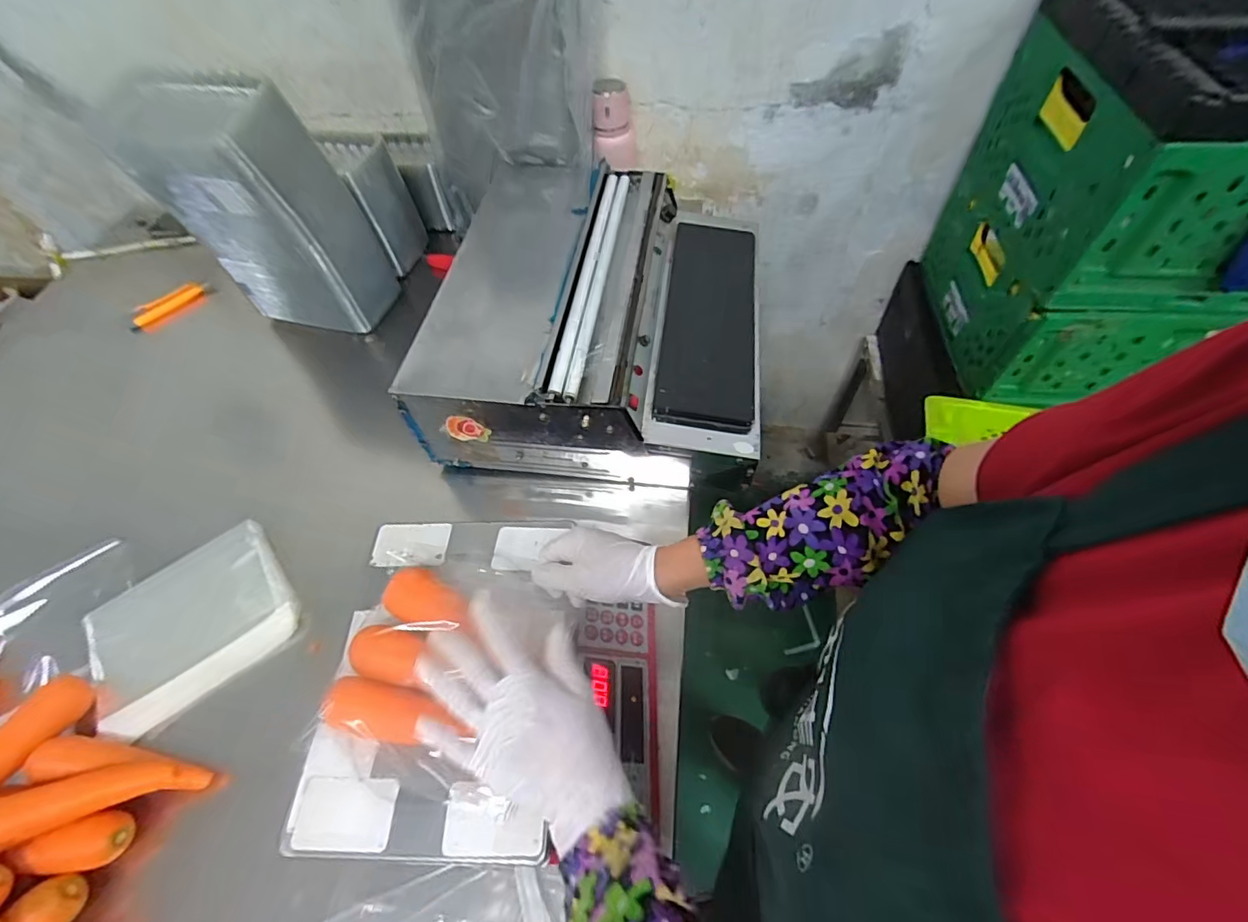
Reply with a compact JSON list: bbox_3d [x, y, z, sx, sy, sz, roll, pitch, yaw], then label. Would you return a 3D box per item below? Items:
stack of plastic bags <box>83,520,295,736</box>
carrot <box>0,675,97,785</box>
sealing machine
[{"bbox_3d":[-0.546,0.201,0.656,0.228,0.033,0.187,-36,61,-18],"label":"stack of plastic bags"},{"bbox_3d":[-0.656,0.311,0.557,0.041,0.040,0.166,9,38,10],"label":"carrot"},{"bbox_3d":[-0.031,-0.220,0.797,0.450,0.176,0.472,4,57,7],"label":"sealing machine"}]

